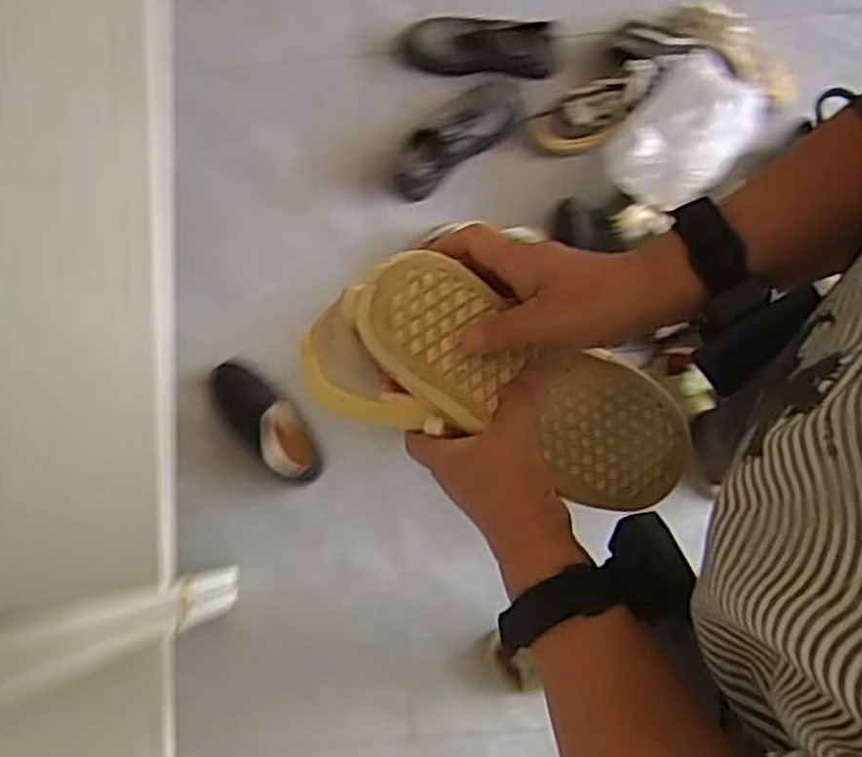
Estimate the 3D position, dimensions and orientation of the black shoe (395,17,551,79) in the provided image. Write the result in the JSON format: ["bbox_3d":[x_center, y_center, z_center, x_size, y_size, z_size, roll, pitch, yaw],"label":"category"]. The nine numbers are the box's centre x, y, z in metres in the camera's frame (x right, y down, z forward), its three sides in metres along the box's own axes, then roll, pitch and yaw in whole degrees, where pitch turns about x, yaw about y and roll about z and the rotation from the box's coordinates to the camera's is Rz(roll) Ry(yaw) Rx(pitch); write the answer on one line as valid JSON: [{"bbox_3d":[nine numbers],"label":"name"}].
[{"bbox_3d":[0.079,-0.590,1.371,0.273,0.099,0.088,6,80,1],"label":"black shoe"}]

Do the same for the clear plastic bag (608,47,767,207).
[{"bbox_3d":[0.409,-0.398,1.238,0.174,0.076,0.259,41,82,7],"label":"clear plastic bag"}]

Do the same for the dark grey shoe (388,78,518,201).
[{"bbox_3d":[0.044,-0.417,1.354,0.268,0.091,0.090,-37,82,-6],"label":"dark grey shoe"}]

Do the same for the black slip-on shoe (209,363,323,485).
[{"bbox_3d":[-0.285,0.062,1.293,0.101,0.098,0.255,-45,69,-7],"label":"black slip-on shoe"}]

